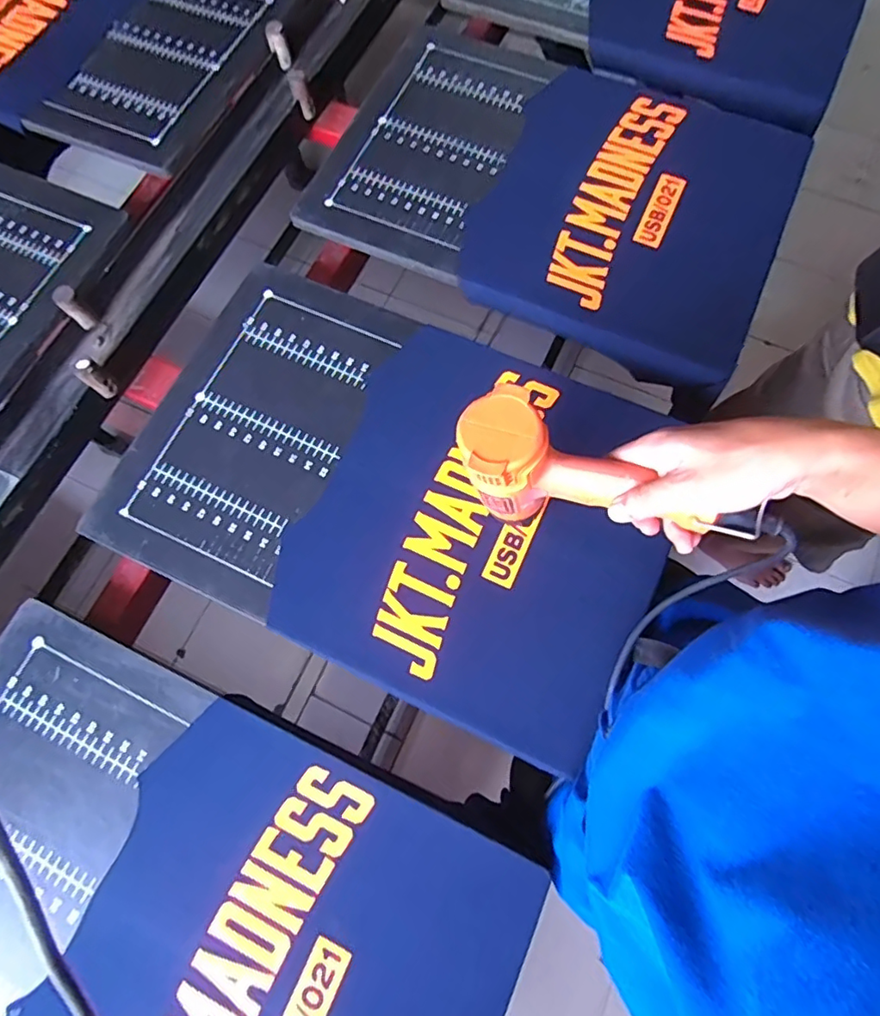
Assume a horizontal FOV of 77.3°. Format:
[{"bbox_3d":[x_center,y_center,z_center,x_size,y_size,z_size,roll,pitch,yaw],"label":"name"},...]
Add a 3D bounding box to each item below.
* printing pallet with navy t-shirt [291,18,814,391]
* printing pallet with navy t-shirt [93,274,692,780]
[{"bbox_3d":[0.159,-0.447,0.752,0.582,0.042,0.421,25,74,11],"label":"printing pallet with navy t-shirt"},{"bbox_3d":[-0.052,-0.038,0.606,0.578,0.021,0.396,24,74,10],"label":"printing pallet with navy t-shirt"}]

